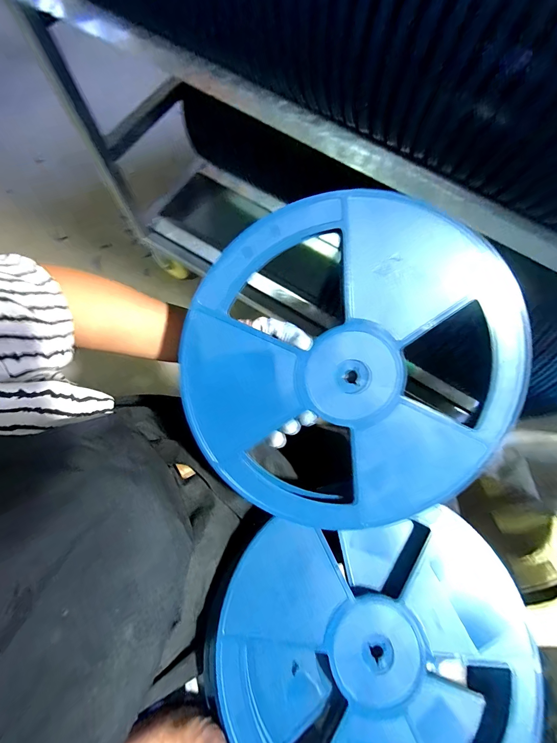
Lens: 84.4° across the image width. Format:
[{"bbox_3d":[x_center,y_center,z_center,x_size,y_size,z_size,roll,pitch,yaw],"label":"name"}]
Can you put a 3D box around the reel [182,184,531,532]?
[{"bbox_3d":[0.071,0.003,0.299,0.322,0.012,0.313,0,100,0],"label":"reel"}]

